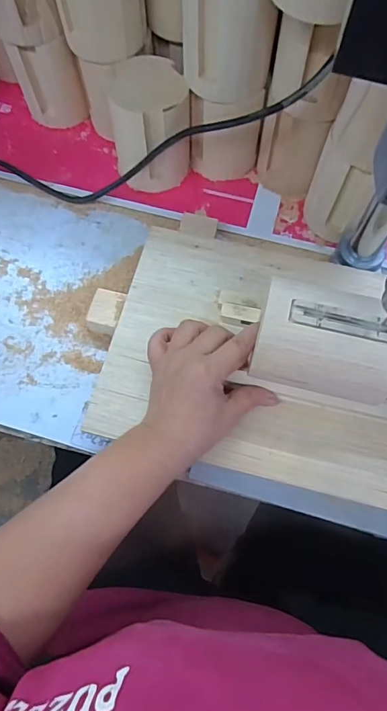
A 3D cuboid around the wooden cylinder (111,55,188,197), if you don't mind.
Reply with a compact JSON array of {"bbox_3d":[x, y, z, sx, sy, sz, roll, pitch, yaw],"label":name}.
[{"bbox_3d":[-0.044,-0.237,0.459,0.080,0.105,0.083,-9,69,-3],"label":"wooden cylinder"}]

